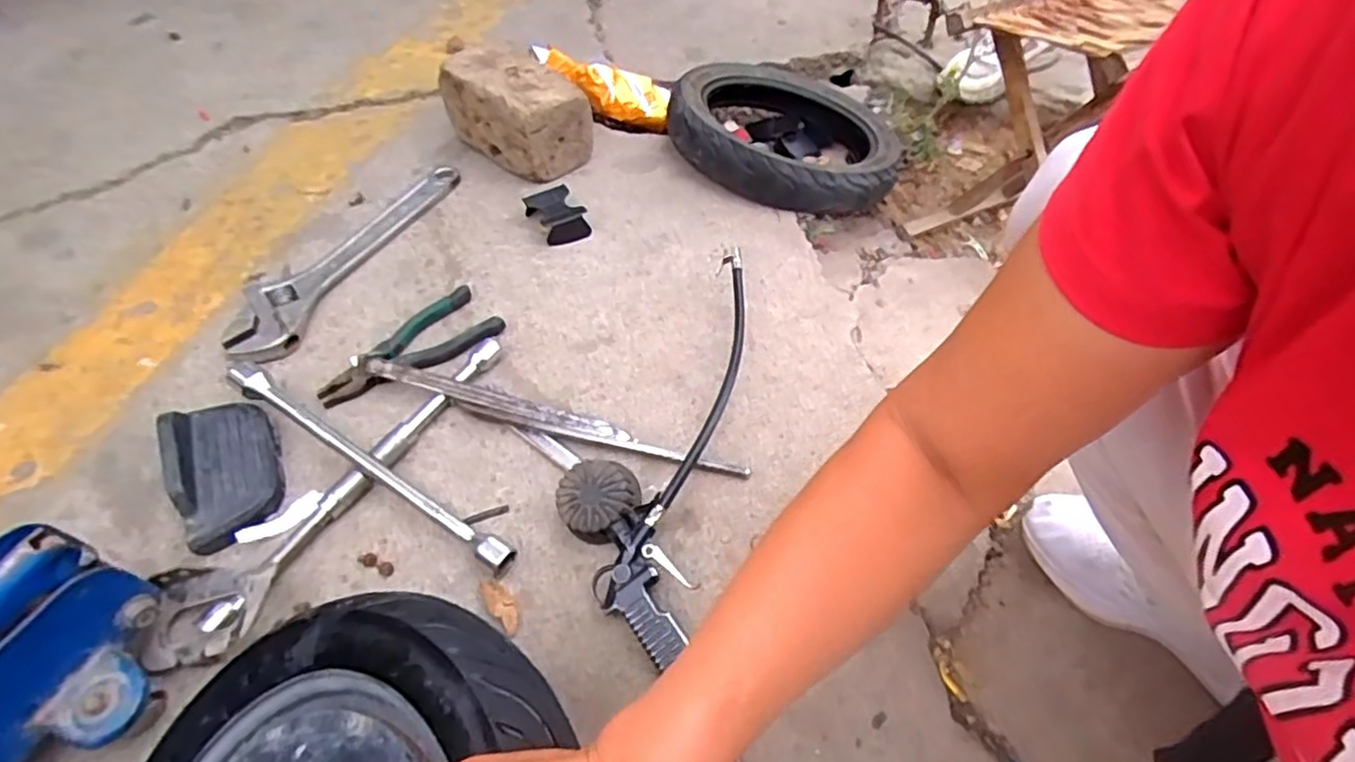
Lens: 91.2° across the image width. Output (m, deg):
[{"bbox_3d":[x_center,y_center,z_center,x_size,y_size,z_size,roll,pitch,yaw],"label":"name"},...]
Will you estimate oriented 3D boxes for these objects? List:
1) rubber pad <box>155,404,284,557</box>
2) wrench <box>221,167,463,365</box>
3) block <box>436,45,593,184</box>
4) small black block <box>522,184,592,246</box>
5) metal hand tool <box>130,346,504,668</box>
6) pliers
[{"bbox_3d":[-0.417,0.074,0.611,0.081,0.051,0.144,-21,58,-16],"label":"rubber pad"},{"bbox_3d":[-0.392,-0.157,0.785,0.083,0.014,0.352,18,55,17],"label":"wrench"},{"bbox_3d":[-0.218,-0.361,0.901,0.185,0.114,0.106,31,59,19],"label":"block"},{"bbox_3d":[-0.148,-0.206,0.830,0.062,0.035,0.076,-32,61,-22],"label":"small black block"},{"bbox_3d":[-0.310,0.083,0.605,0.092,0.028,0.386,27,56,14],"label":"metal hand tool"},{"bbox_3d":[-0.279,-0.031,0.704,0.081,0.017,0.192,32,60,25],"label":"pliers"}]

